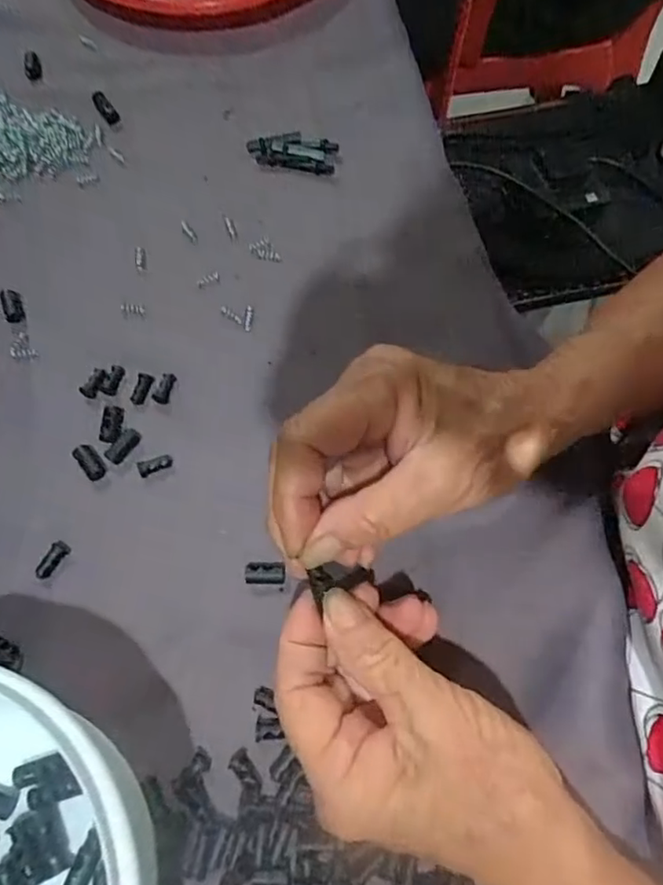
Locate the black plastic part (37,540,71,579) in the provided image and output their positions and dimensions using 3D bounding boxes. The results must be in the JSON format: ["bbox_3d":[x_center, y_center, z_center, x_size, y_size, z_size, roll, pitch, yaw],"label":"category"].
[{"bbox_3d":[-0.132,0.056,0.291,0.008,0.006,0.019,27,68,11],"label":"black plastic part"}]

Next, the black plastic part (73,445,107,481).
[{"bbox_3d":[-0.123,0.010,0.311,0.010,0.005,0.020,-37,86,-16],"label":"black plastic part"}]

